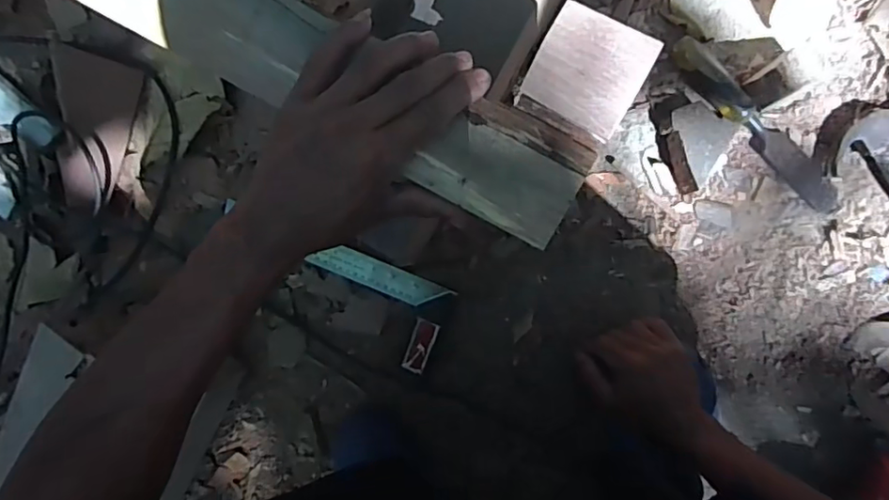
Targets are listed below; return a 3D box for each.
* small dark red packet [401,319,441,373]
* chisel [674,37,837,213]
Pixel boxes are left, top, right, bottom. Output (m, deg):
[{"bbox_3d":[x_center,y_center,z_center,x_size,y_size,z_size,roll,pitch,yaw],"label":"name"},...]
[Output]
[{"bbox_3d":[-0.029,0.117,0.658,0.028,0.005,0.067,21,98,5],"label":"small dark red packet"},{"bbox_3d":[0.340,-0.137,0.593,0.035,0.023,0.241,-44,89,10],"label":"chisel"}]

